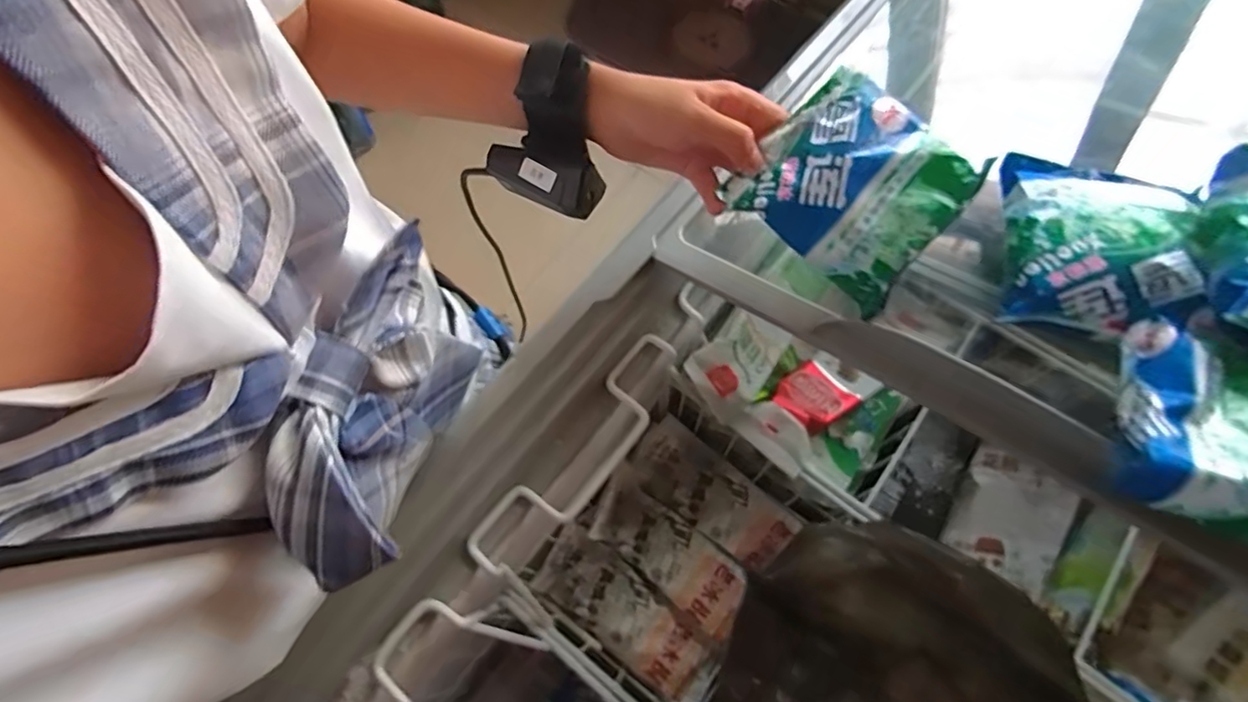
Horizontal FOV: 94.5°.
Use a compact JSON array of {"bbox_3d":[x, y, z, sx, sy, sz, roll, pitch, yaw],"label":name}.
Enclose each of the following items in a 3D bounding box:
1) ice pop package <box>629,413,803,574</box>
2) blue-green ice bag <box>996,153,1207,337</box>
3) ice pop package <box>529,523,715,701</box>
[{"bbox_3d":[0.081,0.132,0.524,0.157,0.015,0.066,38,73,1],"label":"ice pop package"},{"bbox_3d":[0.257,-0.059,0.315,0.082,0.030,0.102,14,69,6],"label":"blue-green ice bag"},{"bbox_3d":[-0.001,0.221,0.488,0.160,0.018,0.063,40,74,1],"label":"ice pop package"}]

